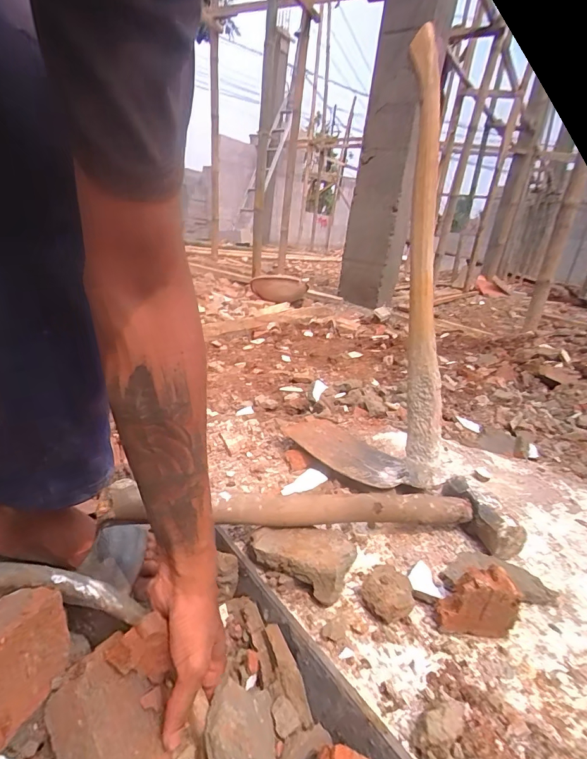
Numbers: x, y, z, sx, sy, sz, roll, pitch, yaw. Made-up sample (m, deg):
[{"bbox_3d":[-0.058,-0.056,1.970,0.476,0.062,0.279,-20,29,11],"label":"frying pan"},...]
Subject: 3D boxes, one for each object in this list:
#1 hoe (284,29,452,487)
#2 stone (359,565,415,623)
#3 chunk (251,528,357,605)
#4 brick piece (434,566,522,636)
[{"bbox_3d":[0.156,-0.163,0.652,0.240,0.688,0.267,9,21,3],"label":"hoe"},{"bbox_3d":[0.104,0.232,0.445,0.051,0.032,0.064,18,24,26],"label":"stone"},{"bbox_3d":[0.014,0.203,0.478,0.117,0.047,0.082,19,24,27],"label":"chunk"},{"bbox_3d":[0.191,0.231,0.426,0.070,0.063,0.039,9,21,3],"label":"brick piece"}]

